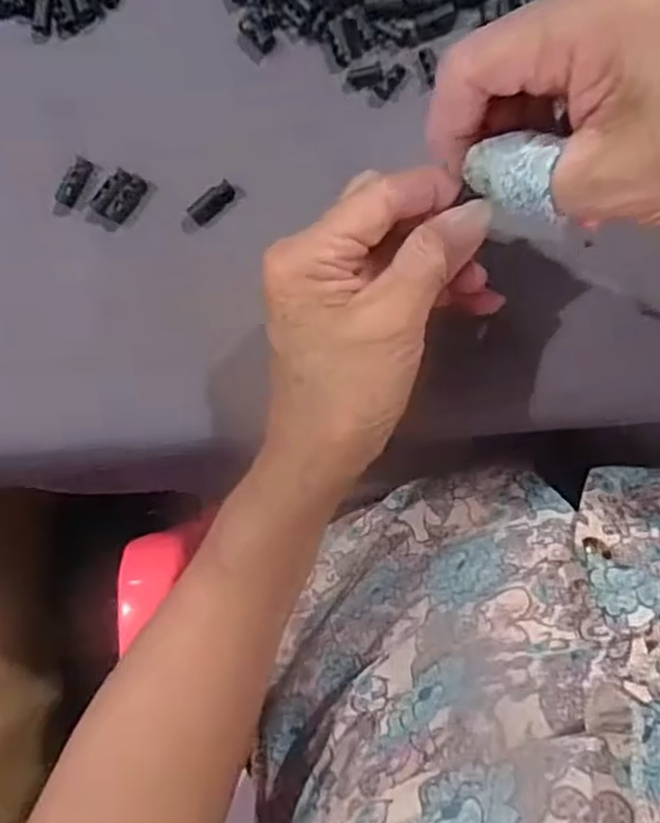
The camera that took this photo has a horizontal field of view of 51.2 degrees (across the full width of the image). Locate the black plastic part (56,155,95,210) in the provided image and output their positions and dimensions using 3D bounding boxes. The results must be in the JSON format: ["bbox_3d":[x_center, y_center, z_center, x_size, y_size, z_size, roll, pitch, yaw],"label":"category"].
[{"bbox_3d":[-0.126,-0.113,0.340,0.007,0.008,0.024,27,89,10],"label":"black plastic part"}]

